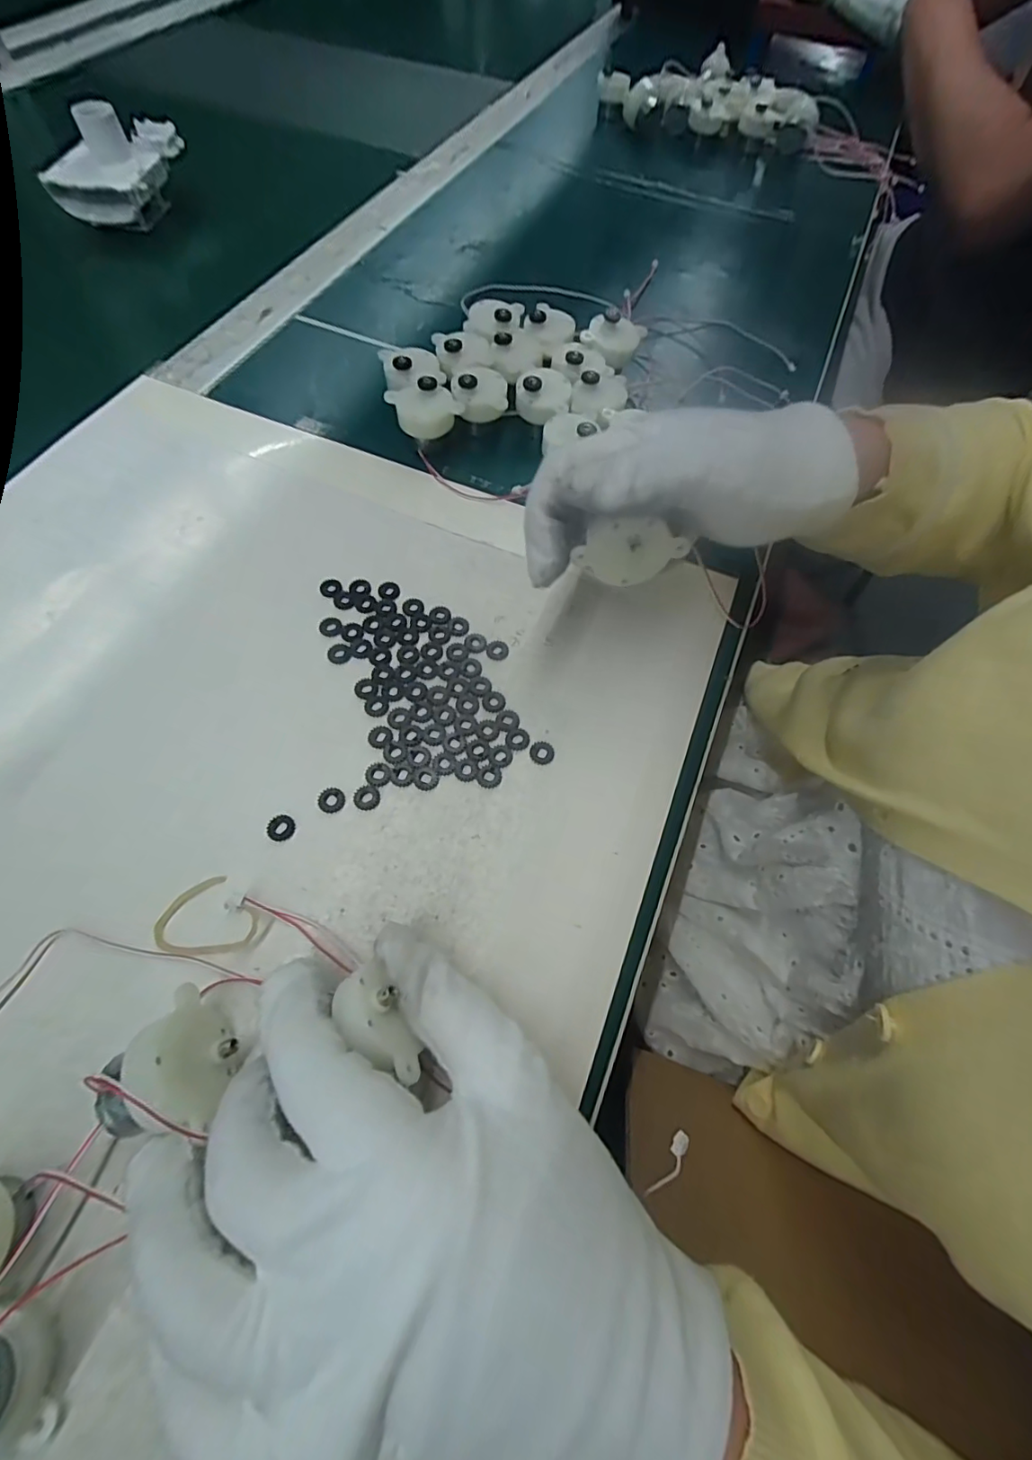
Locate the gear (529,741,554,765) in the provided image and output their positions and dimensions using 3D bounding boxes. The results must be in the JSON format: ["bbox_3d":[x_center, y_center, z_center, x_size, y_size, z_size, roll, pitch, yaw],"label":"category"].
[{"bbox_3d":[0.011,0.010,0.233,0.011,0.004,0.011,1,64,-2],"label":"gear"}]

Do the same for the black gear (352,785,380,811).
[{"bbox_3d":[-0.062,0.028,0.222,0.011,0.004,0.011,1,64,-2],"label":"black gear"}]

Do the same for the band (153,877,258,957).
[{"bbox_3d":[-0.115,0.072,0.198,0.032,0.004,0.030,1,64,-2],"label":"band"}]

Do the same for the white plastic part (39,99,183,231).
[{"bbox_3d":[-0.297,-0.426,0.400,0.068,0.055,0.096,13,65,4],"label":"white plastic part"}]

